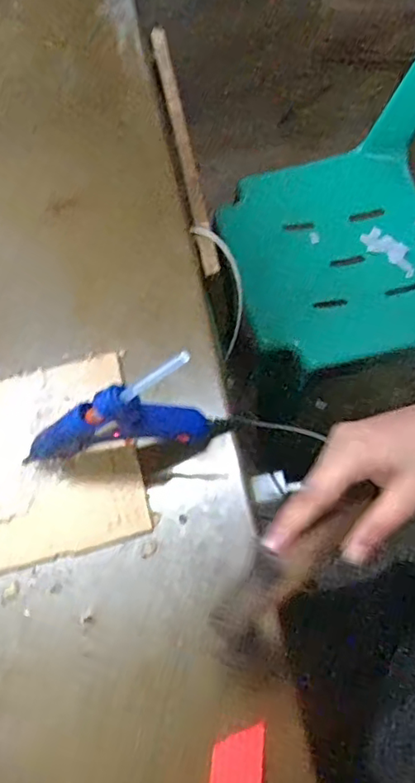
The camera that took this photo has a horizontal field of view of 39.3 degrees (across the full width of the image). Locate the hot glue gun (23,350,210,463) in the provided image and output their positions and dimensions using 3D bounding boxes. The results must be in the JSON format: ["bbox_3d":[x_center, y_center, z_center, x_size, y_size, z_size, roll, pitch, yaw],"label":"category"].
[{"bbox_3d":[-0.069,0.020,0.414,0.134,0.118,0.024,-13,64,0],"label":"hot glue gun"}]

